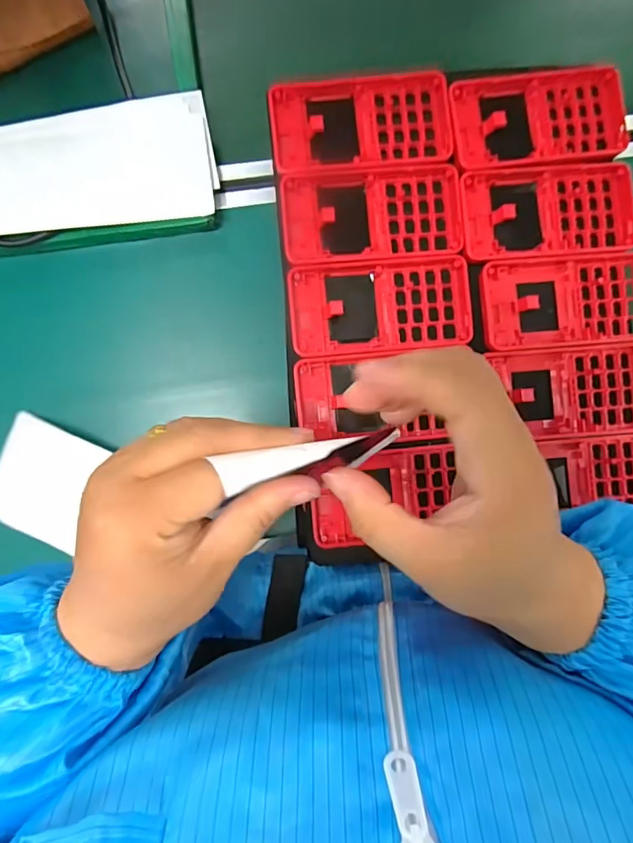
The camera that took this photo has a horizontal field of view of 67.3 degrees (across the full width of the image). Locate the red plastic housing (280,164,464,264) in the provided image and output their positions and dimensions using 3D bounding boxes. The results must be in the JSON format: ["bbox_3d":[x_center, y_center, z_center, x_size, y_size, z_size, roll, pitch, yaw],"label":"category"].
[{"bbox_3d":[0.038,-0.145,0.330,0.122,0.010,0.064,-5,87,-1],"label":"red plastic housing"}]

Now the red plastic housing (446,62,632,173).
[{"bbox_3d":[0.157,-0.215,0.333,0.125,0.010,0.064,-8,87,-1],"label":"red plastic housing"}]

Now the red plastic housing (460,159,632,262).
[{"bbox_3d":[0.162,-0.149,0.334,0.124,0.015,0.064,-6,87,-1],"label":"red plastic housing"}]

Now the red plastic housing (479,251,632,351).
[{"bbox_3d":[0.177,-0.085,0.332,0.124,0.014,0.063,-5,87,-1],"label":"red plastic housing"}]

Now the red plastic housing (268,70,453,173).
[{"bbox_3d":[0.031,-0.210,0.332,0.122,0.010,0.064,-6,87,-1],"label":"red plastic housing"}]

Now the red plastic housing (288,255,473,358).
[{"bbox_3d":[0.044,-0.080,0.328,0.122,0.009,0.062,-5,87,-1],"label":"red plastic housing"}]

